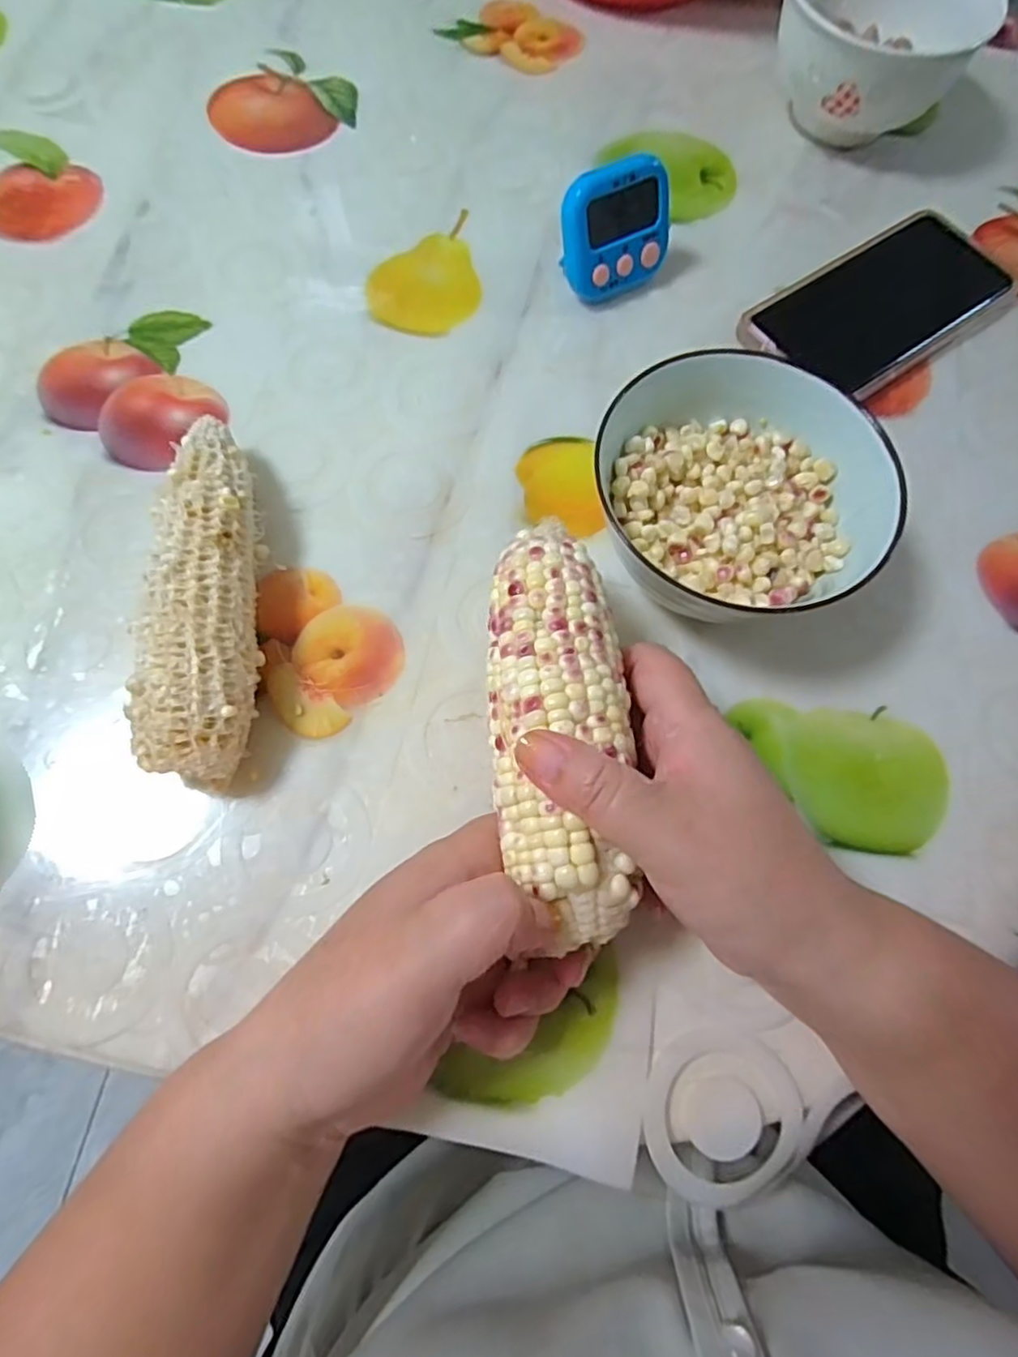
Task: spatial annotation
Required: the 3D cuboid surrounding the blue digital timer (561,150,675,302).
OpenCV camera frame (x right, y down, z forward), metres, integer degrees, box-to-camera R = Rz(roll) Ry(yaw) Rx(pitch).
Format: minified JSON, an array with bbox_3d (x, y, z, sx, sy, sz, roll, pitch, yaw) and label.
[{"bbox_3d":[0.056,-0.246,0.354,0.062,0.059,0.024,-28,48,-11],"label":"blue digital timer"}]

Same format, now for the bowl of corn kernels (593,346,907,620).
[{"bbox_3d":[0.098,-0.080,0.293,0.112,0.062,0.119,1,71,-2],"label":"bowl of corn kernels"}]

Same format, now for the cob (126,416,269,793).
[{"bbox_3d":[-0.131,-0.035,0.280,0.043,0.042,0.162,-7,71,-5],"label":"cob"}]

